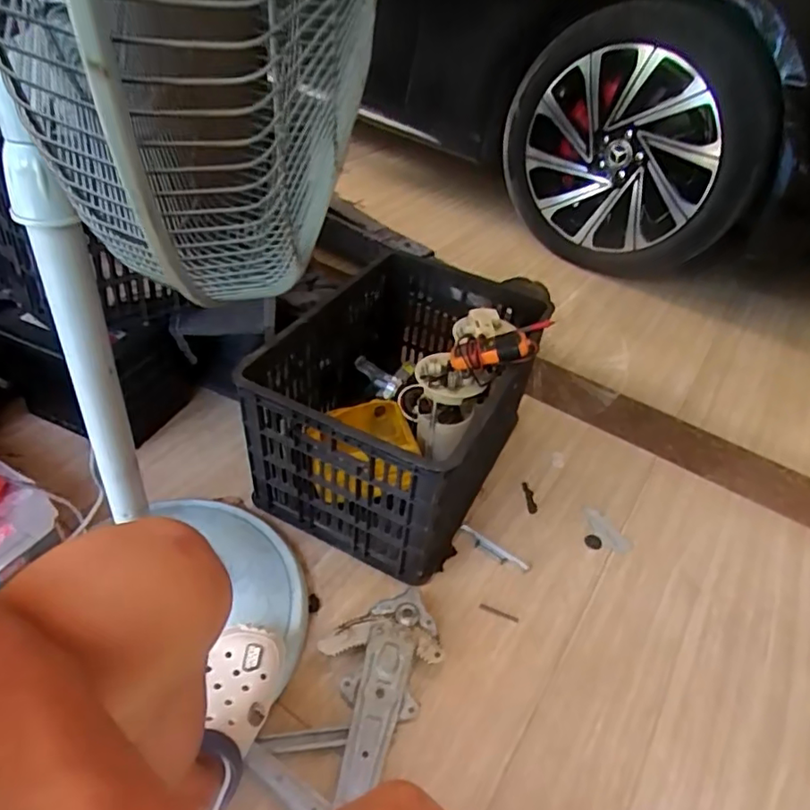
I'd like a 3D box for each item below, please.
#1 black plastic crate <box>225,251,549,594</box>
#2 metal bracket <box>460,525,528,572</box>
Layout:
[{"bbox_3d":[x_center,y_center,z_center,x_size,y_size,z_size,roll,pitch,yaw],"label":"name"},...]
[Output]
[{"bbox_3d":[-0.006,-0.021,0.972,0.356,0.280,0.480,21,43,17],"label":"black plastic crate"},{"bbox_3d":[0.143,0.233,0.929,0.120,0.011,0.023,28,45,23],"label":"metal bracket"}]

